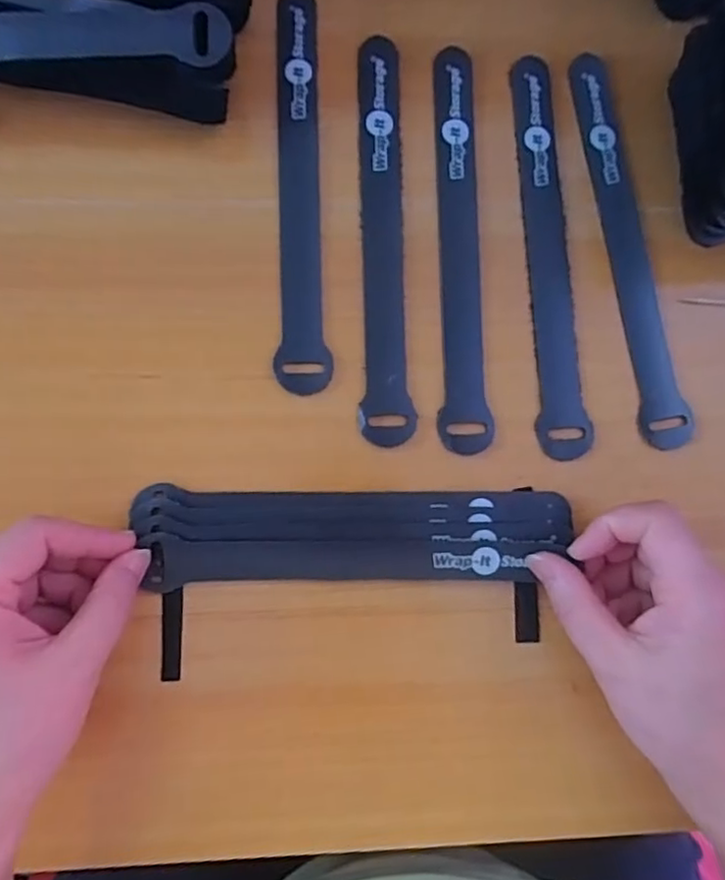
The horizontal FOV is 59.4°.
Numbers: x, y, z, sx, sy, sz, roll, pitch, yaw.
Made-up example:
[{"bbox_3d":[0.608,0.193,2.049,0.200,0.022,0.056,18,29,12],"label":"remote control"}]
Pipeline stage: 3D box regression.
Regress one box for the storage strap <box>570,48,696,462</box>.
[{"bbox_3d":[0.136,-0.100,0.326,0.025,0.004,0.208,-8,86,-5],"label":"storage strap"}]

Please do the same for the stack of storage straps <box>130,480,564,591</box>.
[{"bbox_3d":[-0.002,0.045,0.293,0.193,0.012,0.042,0,82,-3],"label":"stack of storage straps"}]

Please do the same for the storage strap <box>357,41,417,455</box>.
[{"bbox_3d":[0.011,-0.102,0.314,0.025,0.004,0.207,1,82,-5],"label":"storage strap"}]

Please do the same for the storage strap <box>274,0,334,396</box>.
[{"bbox_3d":[-0.030,-0.128,0.316,0.025,0.004,0.209,0,82,-5],"label":"storage strap"}]

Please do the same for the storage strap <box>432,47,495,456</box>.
[{"bbox_3d":[0.049,-0.099,0.317,0.022,0.004,0.208,0,82,-5],"label":"storage strap"}]

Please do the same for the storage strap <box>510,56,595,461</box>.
[{"bbox_3d":[0.095,-0.096,0.319,0.025,0.004,0.208,-1,85,-4],"label":"storage strap"}]

